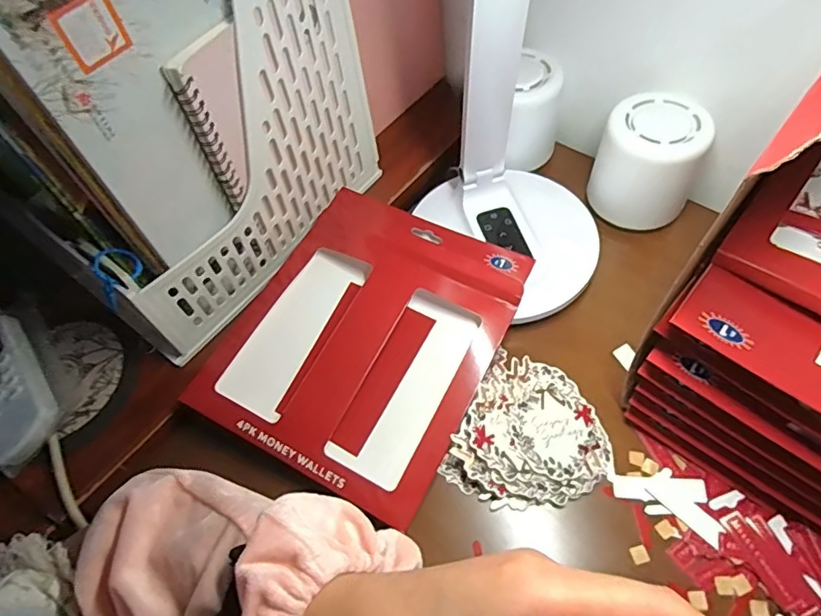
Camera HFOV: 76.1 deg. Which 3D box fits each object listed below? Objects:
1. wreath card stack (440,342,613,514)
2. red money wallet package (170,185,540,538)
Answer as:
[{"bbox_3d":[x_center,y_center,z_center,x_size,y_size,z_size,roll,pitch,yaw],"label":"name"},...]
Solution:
[{"bbox_3d":[0.089,0.093,0.377,0.101,0.022,0.107,25,64,20],"label":"wreath card stack"},{"bbox_3d":[-0.031,0.012,0.412,0.189,0.018,0.239,21,62,18],"label":"red money wallet package"}]

